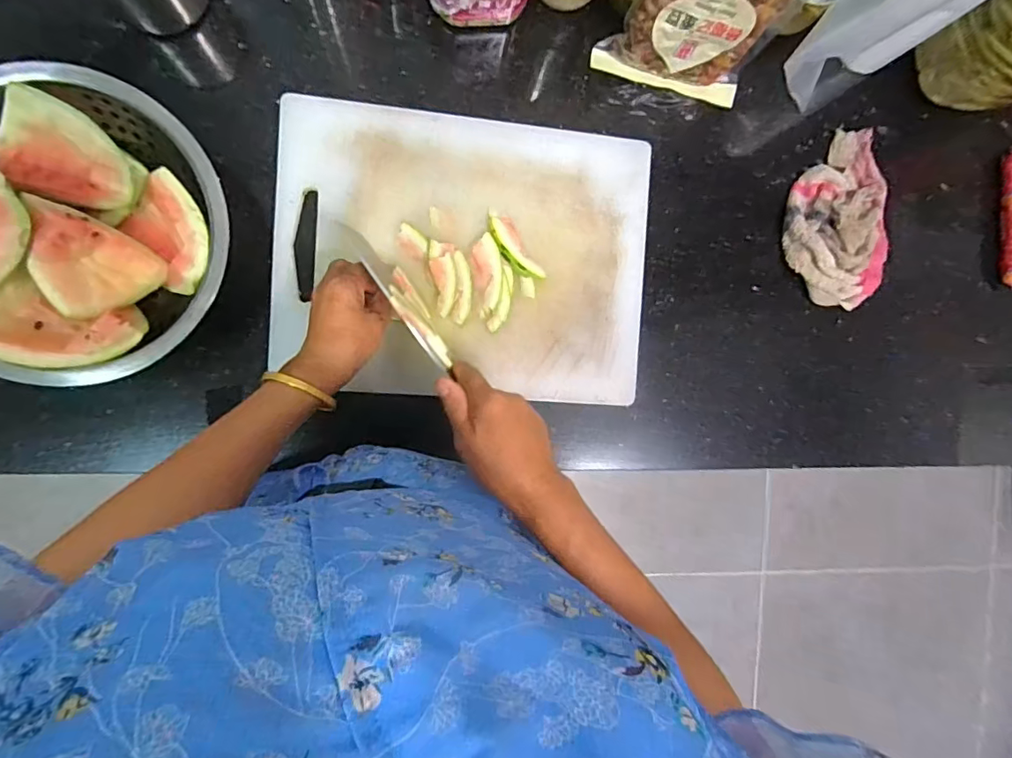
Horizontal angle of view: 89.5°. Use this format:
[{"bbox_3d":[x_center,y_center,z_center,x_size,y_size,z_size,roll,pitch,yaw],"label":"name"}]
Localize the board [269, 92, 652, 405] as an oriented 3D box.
[{"bbox_3d":[-0.038,-0.127,0.536,0.383,0.020,0.284,3,92,-10],"label":"board"}]

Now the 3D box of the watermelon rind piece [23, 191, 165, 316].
[{"bbox_3d":[-0.368,-0.098,0.448,0.098,0.037,0.078,30,88,-9],"label":"watermelon rind piece"}]

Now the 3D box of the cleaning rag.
[{"bbox_3d":[0.393,-0.193,0.601,0.121,0.037,0.207,2,93,-9],"label":"cleaning rag"}]

